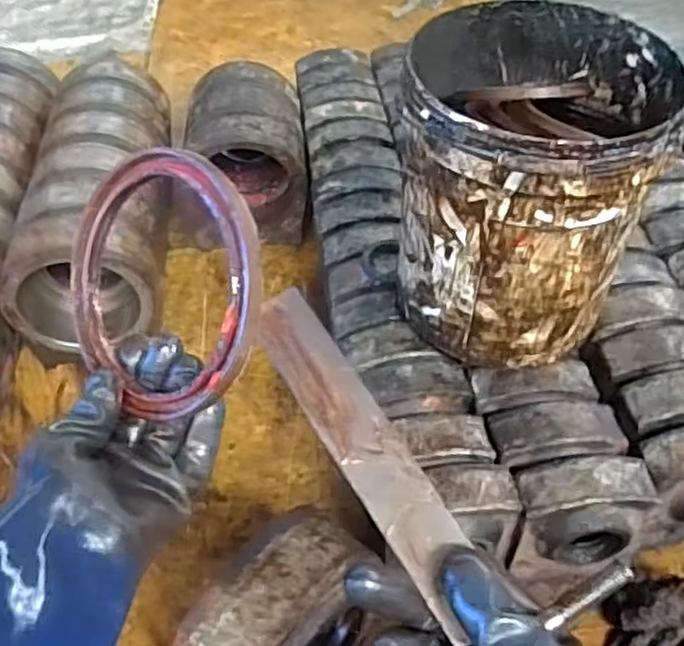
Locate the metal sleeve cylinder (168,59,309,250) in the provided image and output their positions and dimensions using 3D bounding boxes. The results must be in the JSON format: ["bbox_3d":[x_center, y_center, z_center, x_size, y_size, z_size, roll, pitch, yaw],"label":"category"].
[{"bbox_3d":[-0.184,-0.322,1.382,0.234,0.254,0.251,-2,46,0],"label":"metal sleeve cylinder"}]

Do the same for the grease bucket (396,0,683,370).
[{"bbox_3d":[0.218,-0.148,0.877,0.284,0.333,0.347,9,47,10],"label":"grease bucket"}]

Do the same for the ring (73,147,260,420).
[{"bbox_3d":[-0.108,-0.024,0.420,0.150,0.154,0.012,-11,-5,35],"label":"ring"}]

